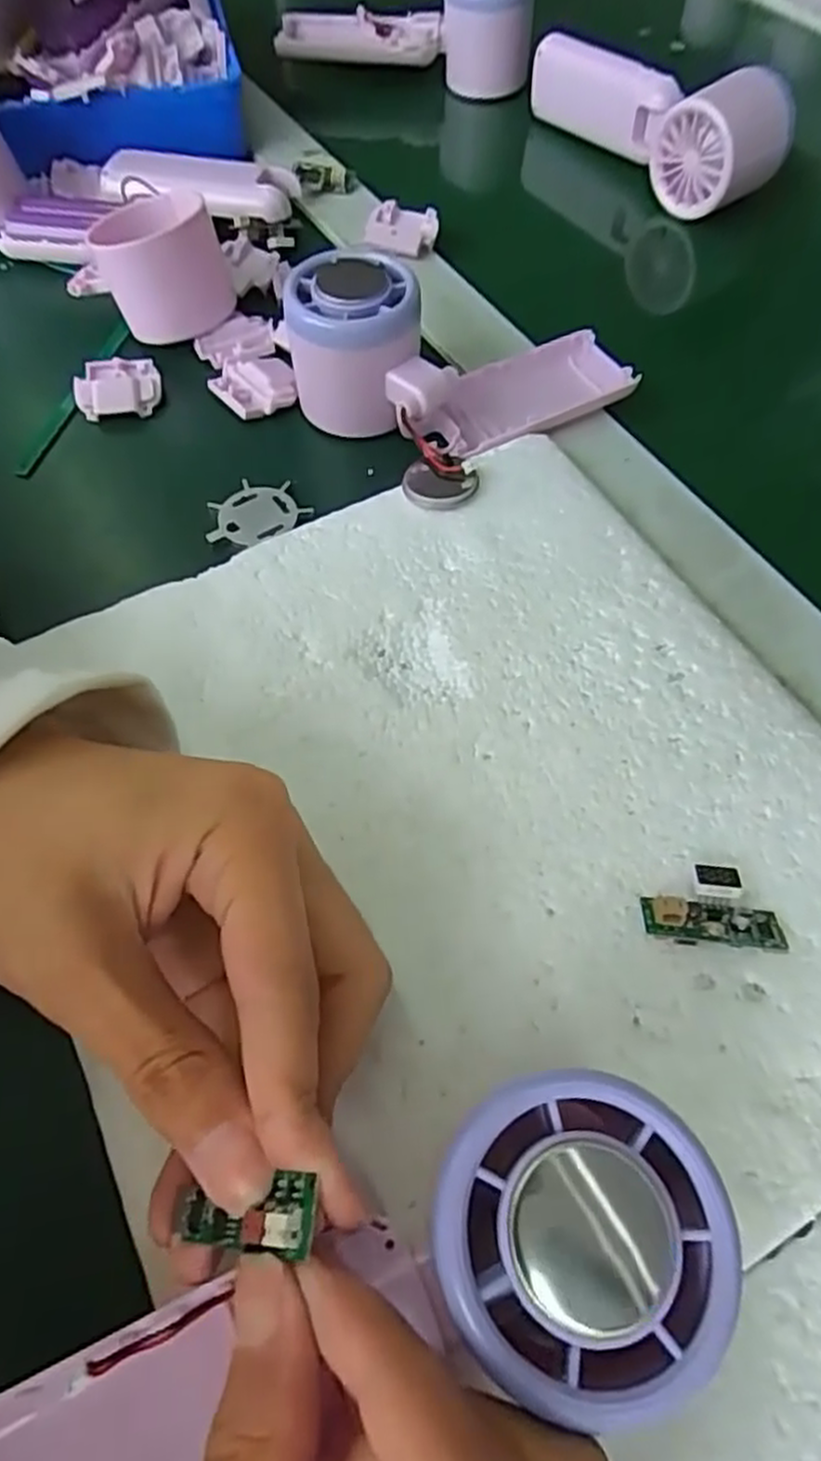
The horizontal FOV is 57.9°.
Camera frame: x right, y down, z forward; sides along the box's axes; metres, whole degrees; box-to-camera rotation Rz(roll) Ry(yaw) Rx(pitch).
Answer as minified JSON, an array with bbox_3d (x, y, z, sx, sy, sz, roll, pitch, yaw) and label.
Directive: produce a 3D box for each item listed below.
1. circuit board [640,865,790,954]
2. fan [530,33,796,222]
[{"bbox_3d":[0.087,0.051,0.214,0.038,0.010,0.022,3,63,5],"label":"circuit board"},{"bbox_3d":[0.137,-0.362,0.429,0.057,0.052,0.162,-26,64,-10],"label":"fan"}]

